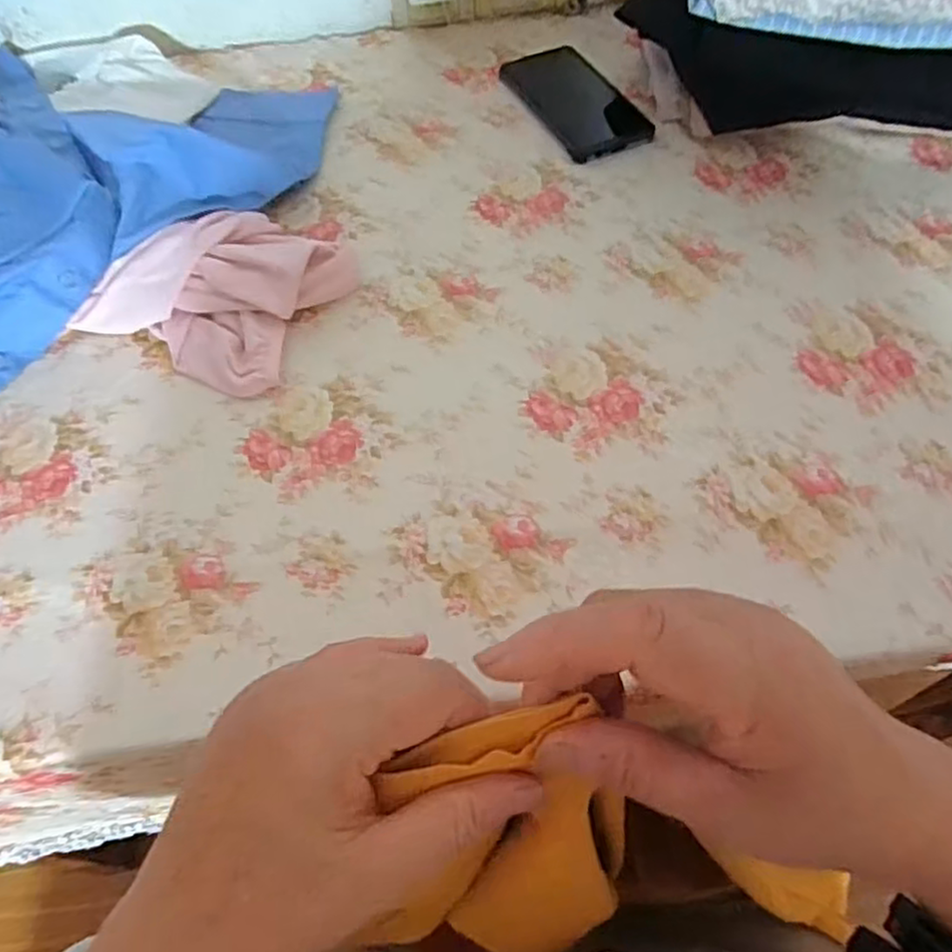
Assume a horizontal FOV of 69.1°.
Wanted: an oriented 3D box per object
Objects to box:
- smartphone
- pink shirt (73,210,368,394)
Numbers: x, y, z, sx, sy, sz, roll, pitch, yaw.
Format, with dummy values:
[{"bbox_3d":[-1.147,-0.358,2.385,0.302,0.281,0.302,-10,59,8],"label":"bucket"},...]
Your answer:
[{"bbox_3d":[0.090,-0.349,0.630,0.084,0.012,0.179,-21,60,-9],"label":"smartphone"},{"bbox_3d":[-0.185,-0.140,0.501,0.165,0.038,0.143,25,63,17],"label":"pink shirt"}]

